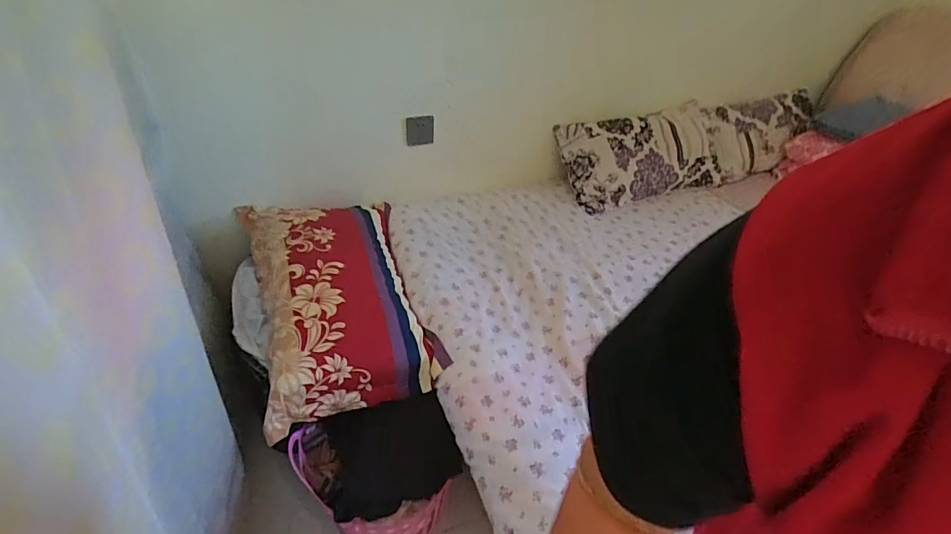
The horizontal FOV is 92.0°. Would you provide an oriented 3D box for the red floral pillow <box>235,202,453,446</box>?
[{"bbox_3d":[-0.362,0.054,1.180,0.386,0.179,0.659,-11,40,-19],"label":"red floral pillow"}]

